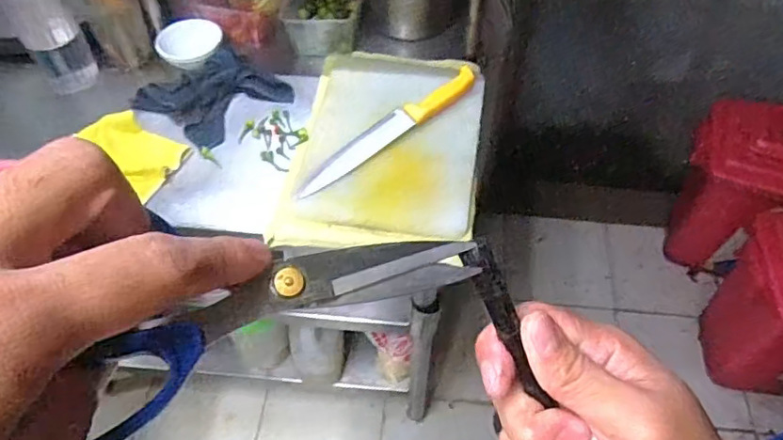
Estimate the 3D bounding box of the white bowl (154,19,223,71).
[{"bbox_3d":[-0.311,-0.276,0.898,0.086,0.034,0.086,0,53,0],"label":"white bowl"}]

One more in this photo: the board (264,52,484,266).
[{"bbox_3d":[-0.005,-0.110,0.798,0.244,0.022,0.345,4,58,8],"label":"board"}]

